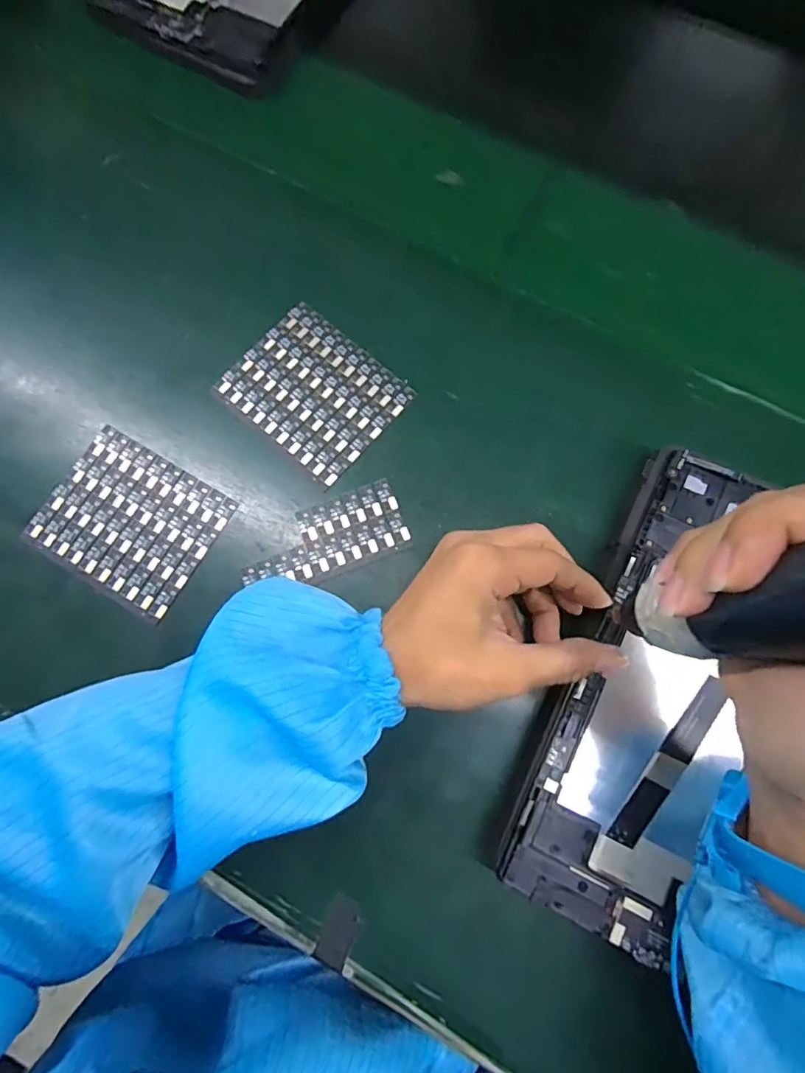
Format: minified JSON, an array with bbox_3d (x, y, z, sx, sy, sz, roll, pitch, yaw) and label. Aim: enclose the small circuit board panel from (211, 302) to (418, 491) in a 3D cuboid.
[{"bbox_3d":[-0.055,-0.091,0.332,0.098,0.004,0.083,41,81,9],"label":"small circuit board panel"}]

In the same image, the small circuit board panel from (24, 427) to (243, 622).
[{"bbox_3d":[-0.162,-0.009,0.316,0.097,0.005,0.082,30,80,7],"label":"small circuit board panel"}]

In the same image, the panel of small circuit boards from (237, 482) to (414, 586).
[{"bbox_3d":[-0.047,0.002,0.311,0.096,0.004,0.043,-21,78,-4],"label":"panel of small circuit boards"}]

